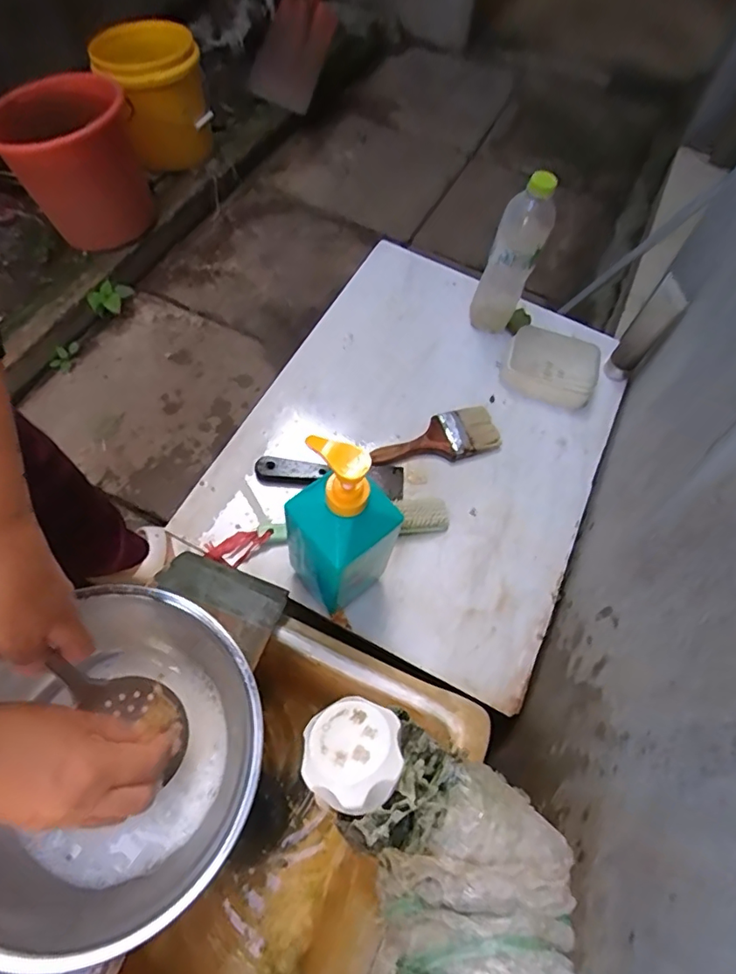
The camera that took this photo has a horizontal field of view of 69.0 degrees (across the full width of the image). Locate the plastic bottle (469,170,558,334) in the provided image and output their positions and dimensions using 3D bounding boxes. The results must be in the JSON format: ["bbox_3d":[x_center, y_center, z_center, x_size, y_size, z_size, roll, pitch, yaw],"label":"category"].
[{"bbox_3d":[0.191,-0.298,0.729,0.067,0.223,0.069,18,63,7],"label":"plastic bottle"}]

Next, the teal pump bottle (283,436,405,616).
[{"bbox_3d":[-0.024,0.042,0.502,0.081,0.272,0.071,-36,69,-20],"label":"teal pump bottle"}]

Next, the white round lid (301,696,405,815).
[{"bbox_3d":[-0.007,0.114,0.228,0.042,0.016,0.042,-5,44,5],"label":"white round lid"}]

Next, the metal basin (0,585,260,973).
[{"bbox_3d":[-0.207,0.213,0.429,0.219,0.084,0.248,8,62,2],"label":"metal basin"}]

